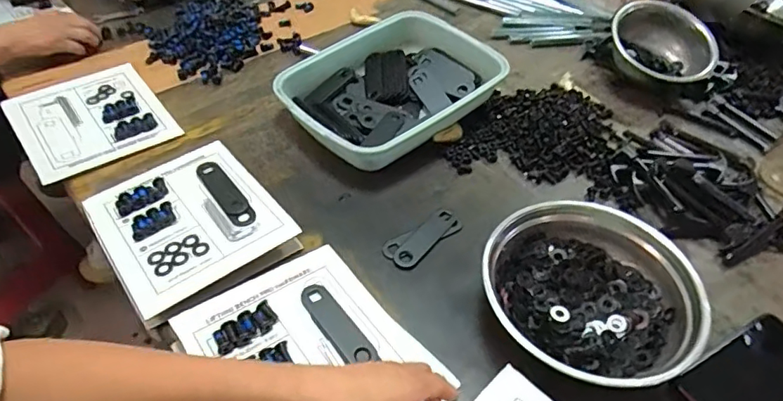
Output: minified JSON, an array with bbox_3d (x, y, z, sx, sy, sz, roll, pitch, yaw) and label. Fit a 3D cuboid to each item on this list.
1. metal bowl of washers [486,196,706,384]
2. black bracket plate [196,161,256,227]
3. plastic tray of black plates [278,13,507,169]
[{"bbox_3d":[0.210,0.098,0.544,0.192,0.069,0.211,2,46,-2],"label":"metal bowl of washers"},{"bbox_3d":[-0.208,-0.011,0.638,0.031,0.005,0.125,-27,53,-26],"label":"black bracket plate"},{"bbox_3d":[0.004,-0.174,0.788,0.328,0.072,0.236,-33,55,-30],"label":"plastic tray of black plates"}]

